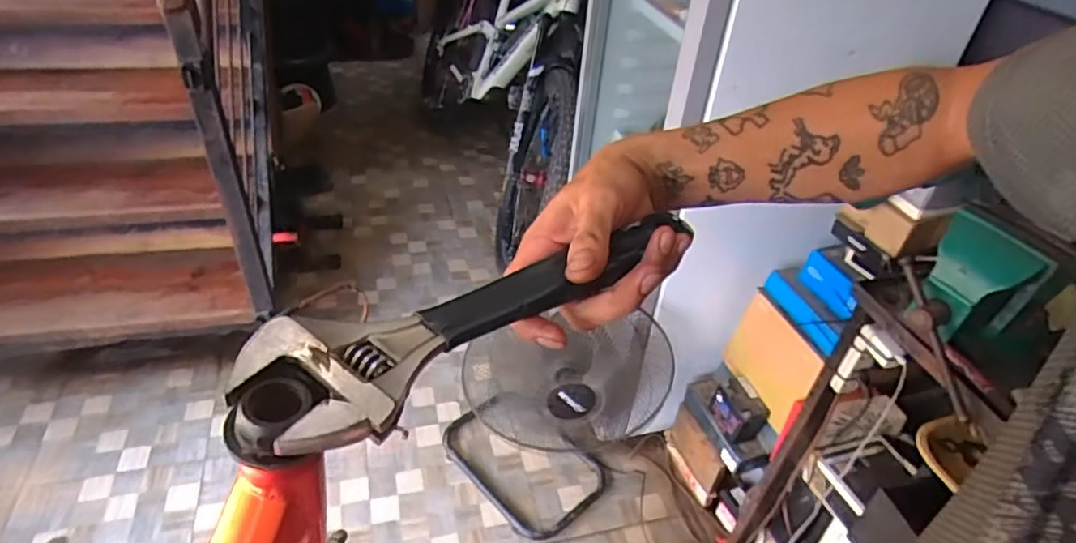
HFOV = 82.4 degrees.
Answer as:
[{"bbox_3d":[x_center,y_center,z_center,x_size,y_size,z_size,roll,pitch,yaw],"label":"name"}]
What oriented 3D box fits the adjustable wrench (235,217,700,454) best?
[{"bbox_3d":[-0.020,0.017,0.340,0.266,0.022,0.069,-23,48,-33],"label":"adjustable wrench"}]

